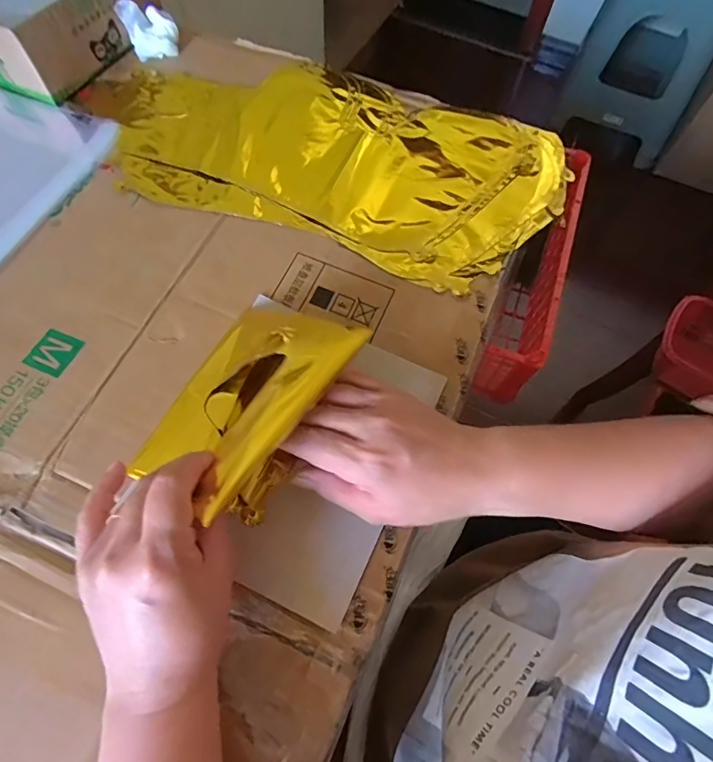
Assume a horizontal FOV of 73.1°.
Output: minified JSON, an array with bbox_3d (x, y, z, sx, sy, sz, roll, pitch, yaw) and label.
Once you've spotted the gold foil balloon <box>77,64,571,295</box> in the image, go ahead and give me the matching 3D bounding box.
[{"bbox_3d":[-0.037,-0.222,0.461,0.453,0.016,0.217,19,66,7],"label":"gold foil balloon"}]

